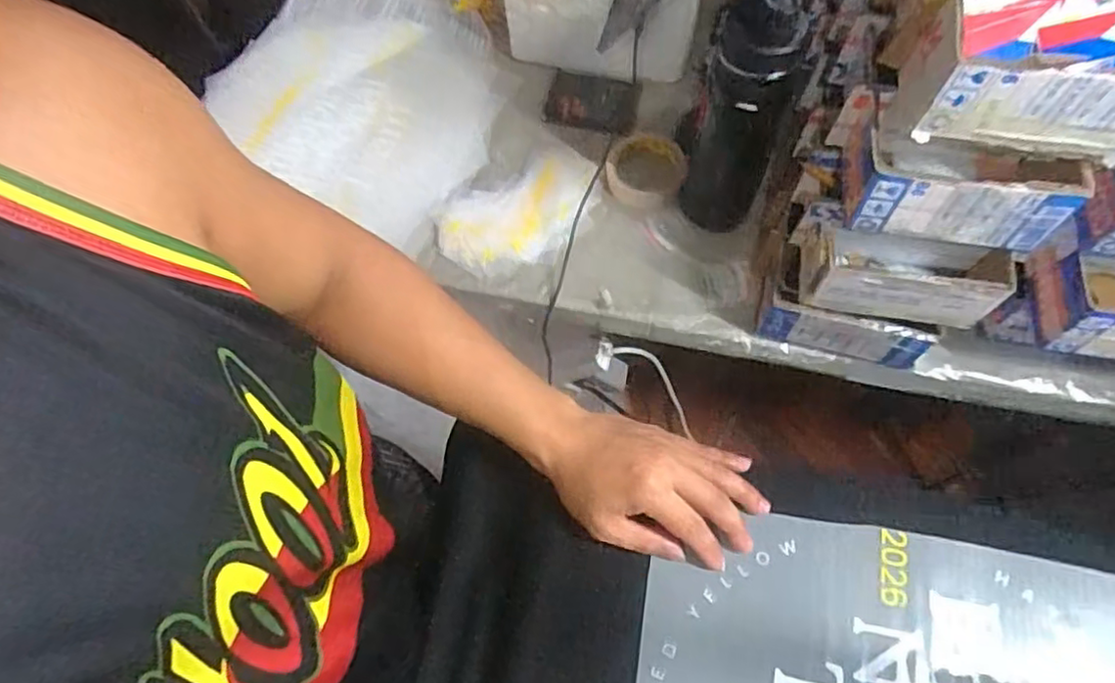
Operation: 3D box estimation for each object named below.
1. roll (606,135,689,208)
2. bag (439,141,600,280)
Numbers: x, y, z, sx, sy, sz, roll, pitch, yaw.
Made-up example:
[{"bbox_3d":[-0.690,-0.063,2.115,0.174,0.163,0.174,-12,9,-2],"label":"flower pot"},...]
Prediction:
[{"bbox_3d":[0.107,-0.205,0.770,0.094,0.028,0.098,-1,66,2],"label":"roll"},{"bbox_3d":[-0.036,-0.154,0.758,0.203,0.023,0.132,-38,69,-14],"label":"bag"}]

